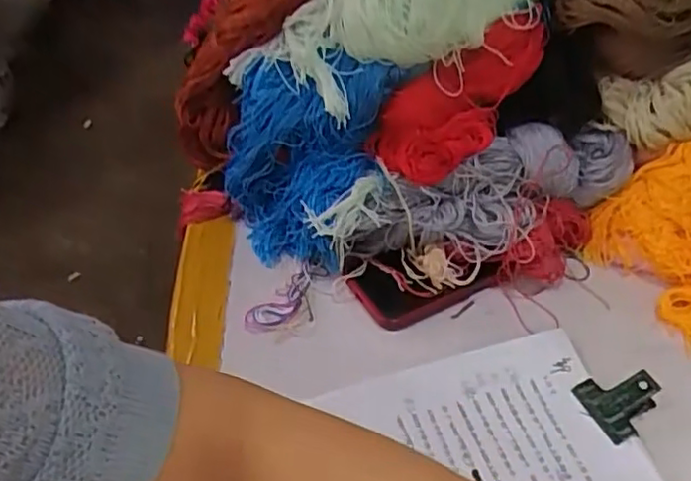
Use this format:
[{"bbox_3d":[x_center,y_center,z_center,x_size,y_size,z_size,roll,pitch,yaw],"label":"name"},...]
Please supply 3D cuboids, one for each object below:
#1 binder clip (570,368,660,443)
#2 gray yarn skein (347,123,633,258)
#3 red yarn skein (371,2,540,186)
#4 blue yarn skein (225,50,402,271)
[{"bbox_3d":[0.189,0.109,0.449,0.045,0.023,0.047,-18,44,-16],"label":"binder clip"},{"bbox_3d":[0.125,-0.034,0.543,0.232,0.067,0.078,-17,44,-16],"label":"gray yarn skein"},{"bbox_3d":[0.094,-0.118,0.532,0.164,0.054,0.069,-43,51,2],"label":"red yarn skein"},{"bbox_3d":[-0.040,-0.068,0.565,0.147,0.144,0.110,12,44,15],"label":"blue yarn skein"}]

